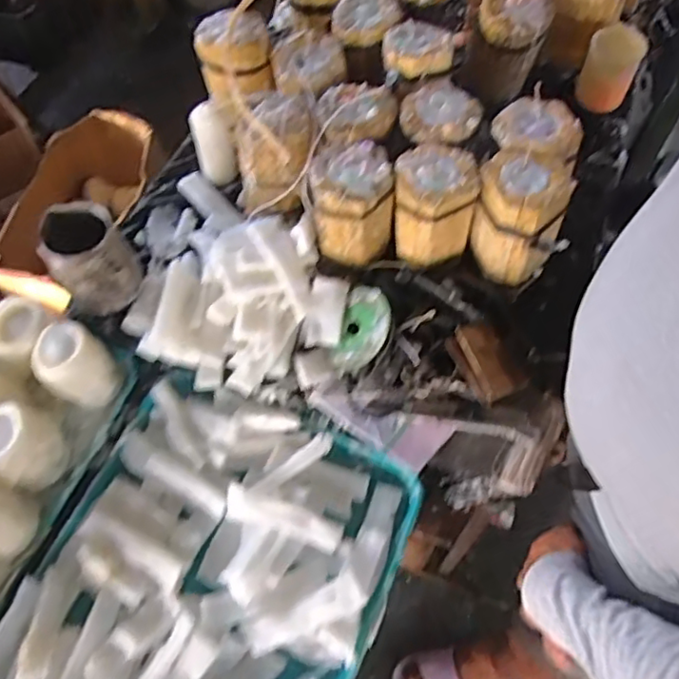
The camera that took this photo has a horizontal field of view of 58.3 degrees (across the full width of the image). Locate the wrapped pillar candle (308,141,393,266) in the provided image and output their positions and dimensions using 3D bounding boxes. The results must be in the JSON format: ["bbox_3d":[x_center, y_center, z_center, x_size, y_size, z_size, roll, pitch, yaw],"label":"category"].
[{"bbox_3d":[0.015,-0.157,0.707,0.094,0.103,0.100,-5,62,0],"label":"wrapped pillar candle"}]

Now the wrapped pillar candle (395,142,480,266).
[{"bbox_3d":[0.107,-0.153,0.702,0.086,0.104,0.095,1,62,3],"label":"wrapped pillar candle"}]

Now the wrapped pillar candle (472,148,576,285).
[{"bbox_3d":[0.202,-0.139,0.697,0.097,0.118,0.091,-1,62,2],"label":"wrapped pillar candle"}]

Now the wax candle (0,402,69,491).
[{"bbox_3d":[-0.350,0.119,0.662,0.061,0.101,0.084,21,65,13],"label":"wax candle"}]

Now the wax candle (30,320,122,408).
[{"bbox_3d":[-0.300,0.029,0.692,0.072,0.079,0.072,-1,62,2],"label":"wax candle"}]

